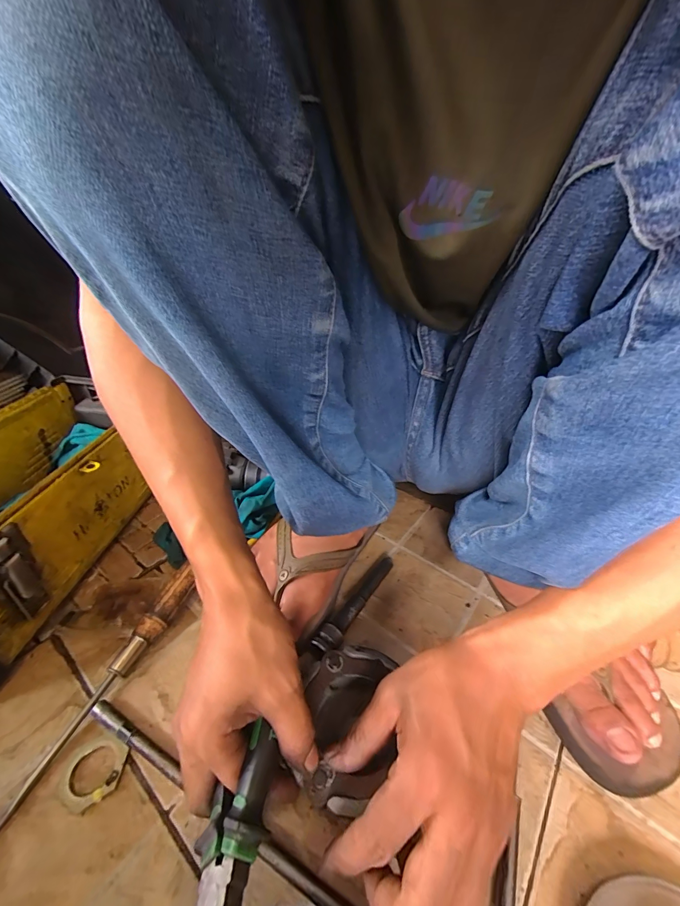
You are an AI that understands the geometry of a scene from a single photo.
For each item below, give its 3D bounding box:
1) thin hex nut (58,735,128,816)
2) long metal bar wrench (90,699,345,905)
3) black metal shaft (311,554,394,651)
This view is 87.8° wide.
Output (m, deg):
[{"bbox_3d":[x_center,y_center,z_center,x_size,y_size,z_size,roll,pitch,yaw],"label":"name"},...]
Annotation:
[{"bbox_3d":[-0.177,0.227,0.252,0.041,0.004,0.041,-1,34,-3],"label":"thin hex nut"},{"bbox_3d":[-0.060,0.243,0.226,0.296,0.013,0.009,17,37,21],"label":"long metal bar wrench"},{"bbox_3d":[0.020,0.149,0.360,0.018,0.022,0.130,23,40,29],"label":"black metal shaft"}]

